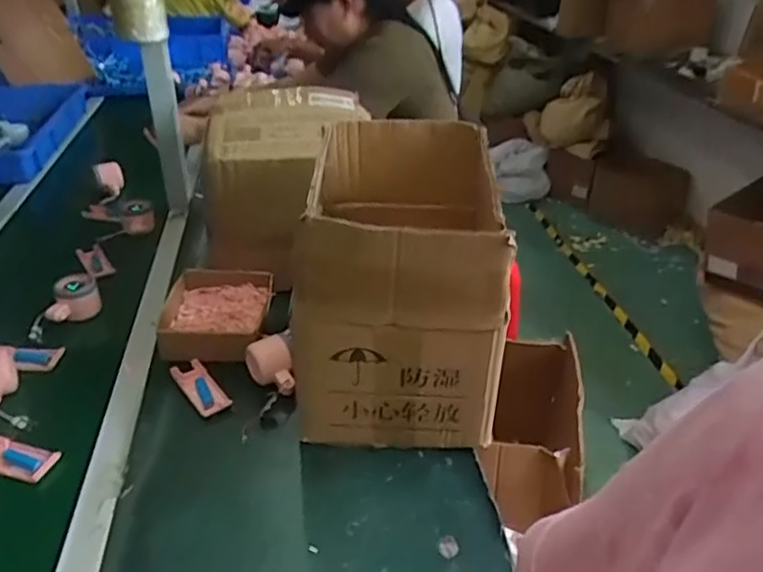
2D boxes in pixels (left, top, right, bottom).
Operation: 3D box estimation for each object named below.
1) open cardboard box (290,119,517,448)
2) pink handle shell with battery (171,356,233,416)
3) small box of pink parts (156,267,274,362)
[{"bbox_3d":[0.024,-0.007,0.767,0.223,0.307,0.340,4,32,1],"label":"open cardboard box"},{"bbox_3d":[-0.236,0.128,0.793,0.038,0.012,0.102,-22,40,-35],"label":"pink handle shell with battery"},{"bbox_3d":[-0.242,0.044,0.888,0.150,0.056,0.170,1,32,-3],"label":"small box of pink parts"}]

